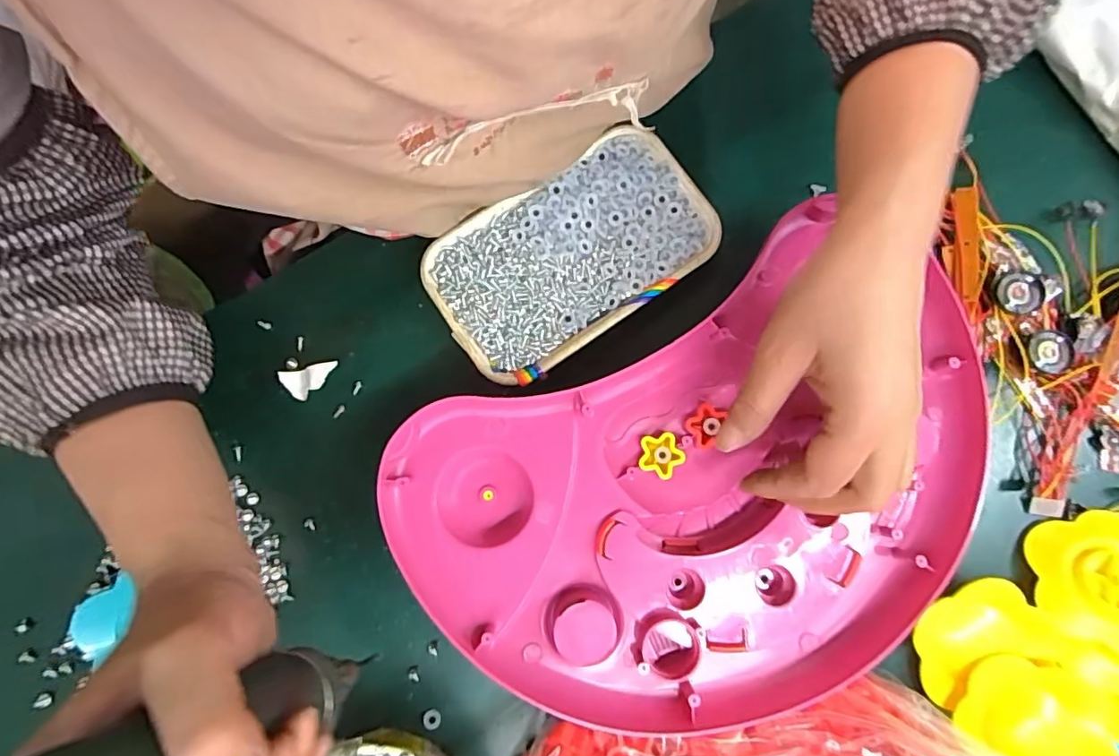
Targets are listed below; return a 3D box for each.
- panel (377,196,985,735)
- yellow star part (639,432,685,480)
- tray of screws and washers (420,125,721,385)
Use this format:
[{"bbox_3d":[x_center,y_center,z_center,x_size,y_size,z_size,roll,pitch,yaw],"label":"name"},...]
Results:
[{"bbox_3d":[0.084,0.065,0.305,0.322,0.042,0.225,-28,79,-5],"label":"panel"},{"bbox_3d":[0.061,0.045,0.316,0.025,0.004,0.026,4,82,-1],"label":"yellow star part"},{"bbox_3d":[0.007,-0.078,0.345,0.173,0.032,0.102,-35,85,-5],"label":"tray of screws and washers"}]

